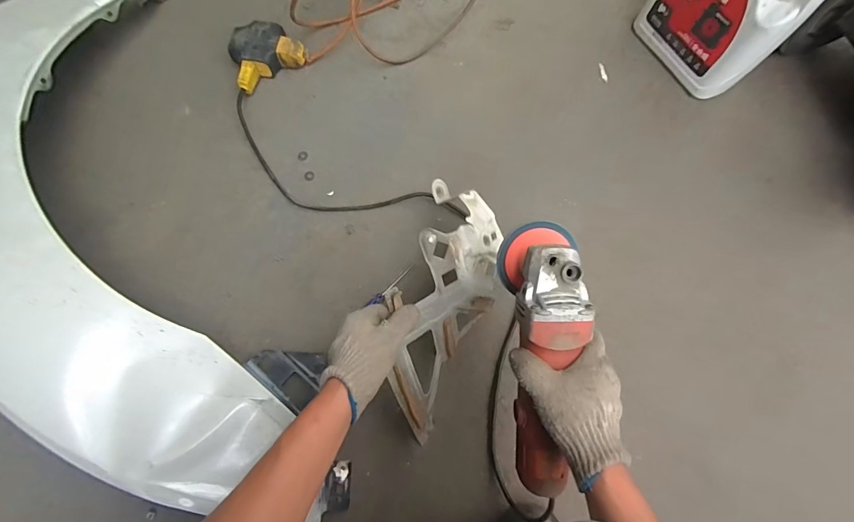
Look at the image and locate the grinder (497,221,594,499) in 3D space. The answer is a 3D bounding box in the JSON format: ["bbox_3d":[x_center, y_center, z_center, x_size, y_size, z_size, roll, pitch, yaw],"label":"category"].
[{"bbox_3d":[0.119,0.103,0.407,0.072,0.083,0.281,1,95,1],"label":"grinder"}]

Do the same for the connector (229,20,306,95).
[{"bbox_3d":[-0.297,-0.374,0.702,0.132,0.041,0.106,-34,77,-9],"label":"connector"}]

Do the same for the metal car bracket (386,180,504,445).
[{"bbox_3d":[0.019,0.064,0.510,0.060,0.139,0.317,6,71,48],"label":"metal car bracket"}]

